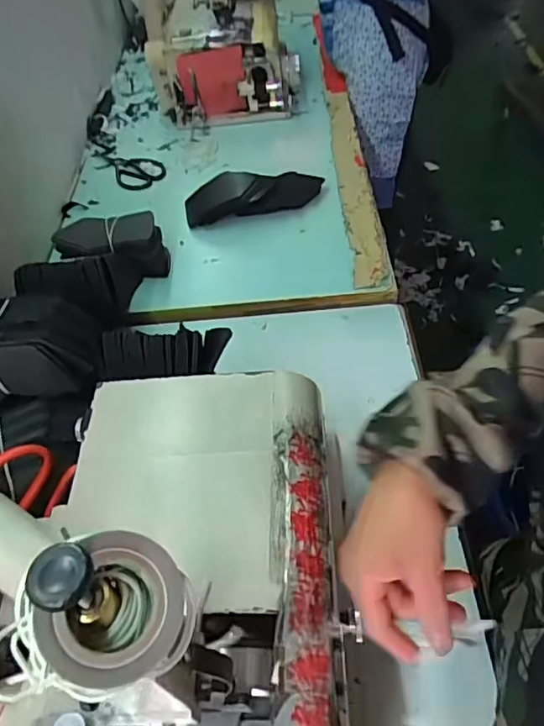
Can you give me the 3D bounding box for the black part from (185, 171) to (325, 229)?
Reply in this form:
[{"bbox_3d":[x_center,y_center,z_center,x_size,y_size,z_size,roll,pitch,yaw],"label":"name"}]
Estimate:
[{"bbox_3d":[-0.030,-0.278,0.924,0.234,0.049,0.085,-7,51,0],"label":"black part"}]

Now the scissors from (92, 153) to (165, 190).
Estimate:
[{"bbox_3d":[-0.282,-0.385,1.058,0.094,0.011,0.185,-35,56,-21],"label":"scissors"}]

